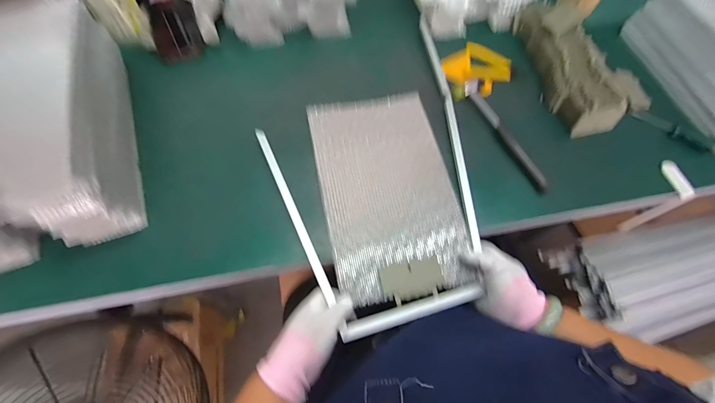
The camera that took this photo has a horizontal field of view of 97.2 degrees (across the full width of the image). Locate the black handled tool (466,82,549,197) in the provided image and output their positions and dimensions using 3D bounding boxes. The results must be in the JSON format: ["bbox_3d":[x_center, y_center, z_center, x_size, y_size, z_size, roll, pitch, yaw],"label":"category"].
[{"bbox_3d":[0.246,-0.116,0.529,0.025,0.017,0.225,-19,67,-11],"label":"black handled tool"}]

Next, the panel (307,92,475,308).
[{"bbox_3d":[0.047,-0.028,0.494,0.200,0.028,0.327,-10,65,-7],"label":"panel"}]

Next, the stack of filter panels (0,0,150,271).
[{"bbox_3d":[-0.474,-0.102,0.451,0.246,0.130,0.372,-19,67,-11],"label":"stack of filter panels"}]

